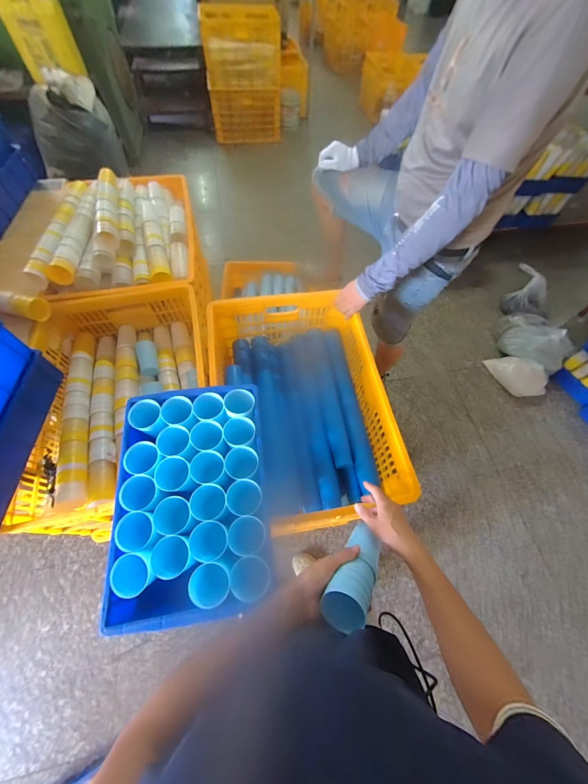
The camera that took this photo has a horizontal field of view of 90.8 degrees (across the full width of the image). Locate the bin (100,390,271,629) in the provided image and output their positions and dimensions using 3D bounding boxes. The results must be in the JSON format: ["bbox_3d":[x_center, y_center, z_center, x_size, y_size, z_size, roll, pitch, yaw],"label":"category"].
[{"bbox_3d":[-0.184,0.194,0.565,0.251,0.108,0.389,-4,62,-5],"label":"bin"}]

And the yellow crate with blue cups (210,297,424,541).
[{"bbox_3d":[0.007,0.022,0.855,0.429,0.240,0.633,-9,64,-6],"label":"yellow crate with blue cups"}]

